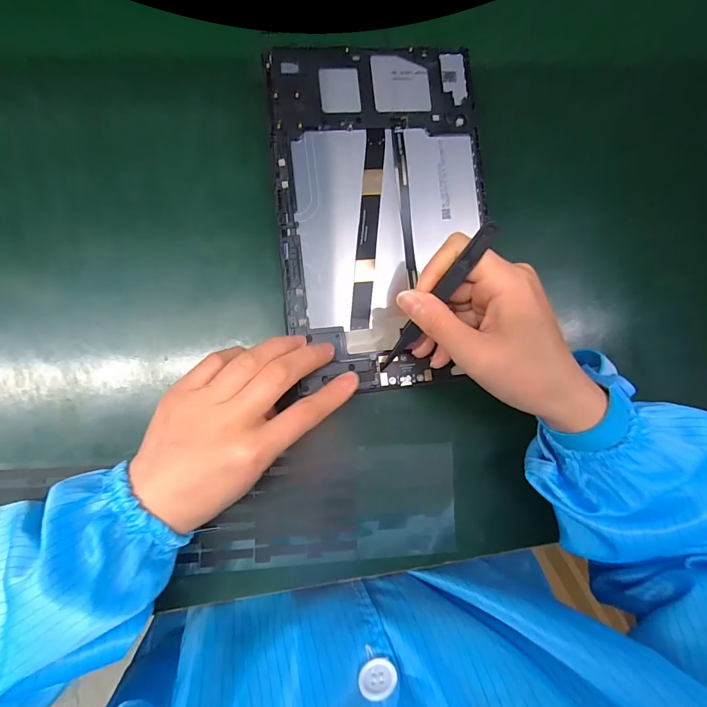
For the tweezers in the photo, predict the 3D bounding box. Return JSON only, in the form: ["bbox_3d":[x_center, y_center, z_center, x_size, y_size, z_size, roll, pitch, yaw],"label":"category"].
[{"bbox_3d":[0.050,-0.028,0.237,0.011,0.113,0.015,28,44,-7],"label":"tweezers"}]

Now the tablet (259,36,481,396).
[{"bbox_3d":[0.023,-0.099,0.276,0.147,0.010,0.240,-5,89,-9],"label":"tablet"}]

